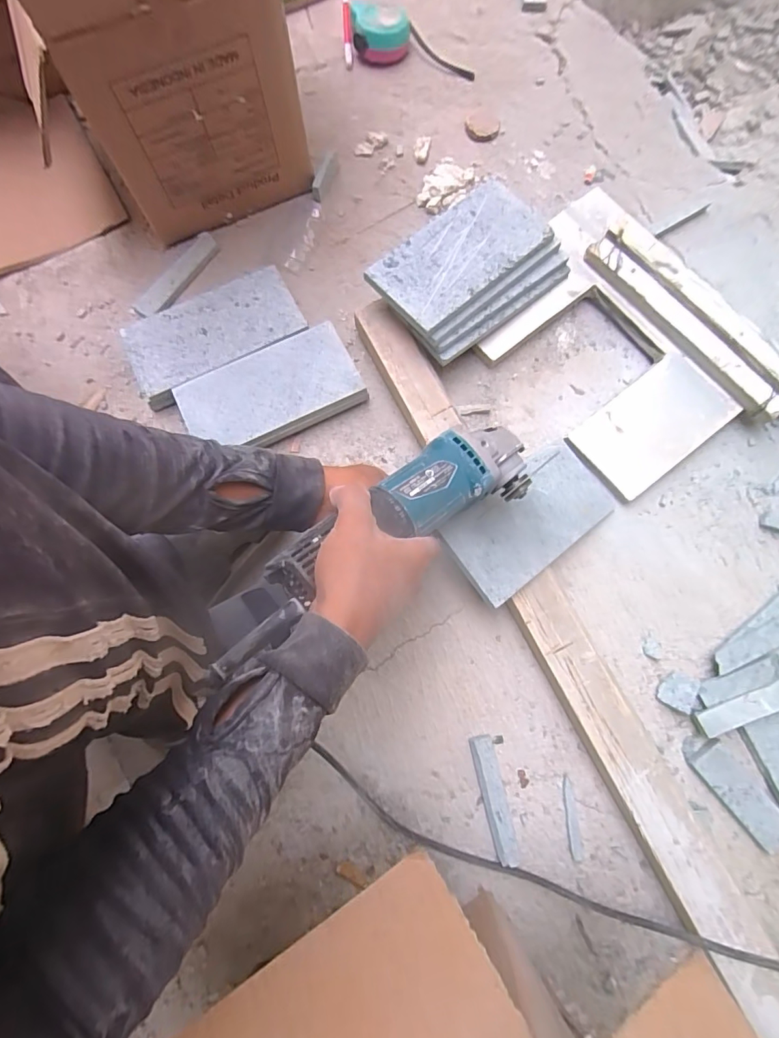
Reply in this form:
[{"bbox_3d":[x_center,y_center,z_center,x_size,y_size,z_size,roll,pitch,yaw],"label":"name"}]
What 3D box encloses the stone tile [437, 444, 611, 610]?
[{"bbox_3d":[0.148,-0.001,0.486,0.200,0.007,0.096,-33,84,-26],"label":"stone tile"}]

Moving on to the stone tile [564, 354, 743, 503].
[{"bbox_3d":[0.298,-0.106,0.531,0.164,0.008,0.098,-39,78,-2],"label":"stone tile"}]

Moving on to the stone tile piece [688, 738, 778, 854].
[{"bbox_3d":[0.339,0.267,0.451,0.038,0.013,0.101,-37,79,-8],"label":"stone tile piece"}]

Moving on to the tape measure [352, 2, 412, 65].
[{"bbox_3d":[-0.013,-0.694,0.668,0.084,0.043,0.068,1,76,1],"label":"tape measure"}]

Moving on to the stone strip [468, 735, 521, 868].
[{"bbox_3d":[0.103,0.275,0.459,0.023,0.011,0.114,-12,77,-2],"label":"stone strip"}]

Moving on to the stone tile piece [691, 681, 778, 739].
[{"bbox_3d":[0.353,0.187,0.460,0.098,0.011,0.028,-21,77,-4],"label":"stone tile piece"}]

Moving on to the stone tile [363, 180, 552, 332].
[{"bbox_3d":[0.078,-0.295,0.516,0.197,0.012,0.099,-41,79,-9],"label":"stone tile"}]

